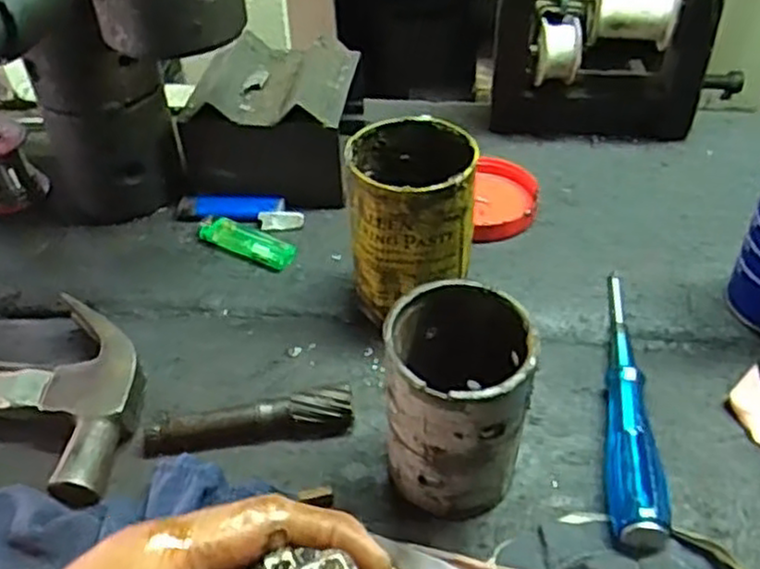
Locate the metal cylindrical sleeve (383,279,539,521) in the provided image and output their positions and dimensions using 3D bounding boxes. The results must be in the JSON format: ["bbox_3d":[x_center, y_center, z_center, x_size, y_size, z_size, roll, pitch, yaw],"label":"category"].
[{"bbox_3d":[0.038,0.061,0.353,0.063,0.108,0.065,4,42,8],"label":"metal cylindrical sleeve"}]

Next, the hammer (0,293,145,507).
[{"bbox_3d":[-0.303,0.052,0.441,0.333,0.033,0.116,6,42,10],"label":"hammer"}]

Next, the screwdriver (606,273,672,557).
[{"bbox_3d":[0.136,0.059,0.410,0.026,0.022,0.189,4,42,7],"label":"screwdriver"}]

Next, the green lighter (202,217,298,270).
[{"bbox_3d":[-0.097,-0.032,0.523,0.079,0.007,0.024,22,66,19],"label":"green lighter"}]

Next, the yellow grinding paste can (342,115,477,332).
[{"bbox_3d":[0.019,-0.032,0.444,0.071,0.116,0.079,-3,41,-1],"label":"yellow grinding paste can"}]

